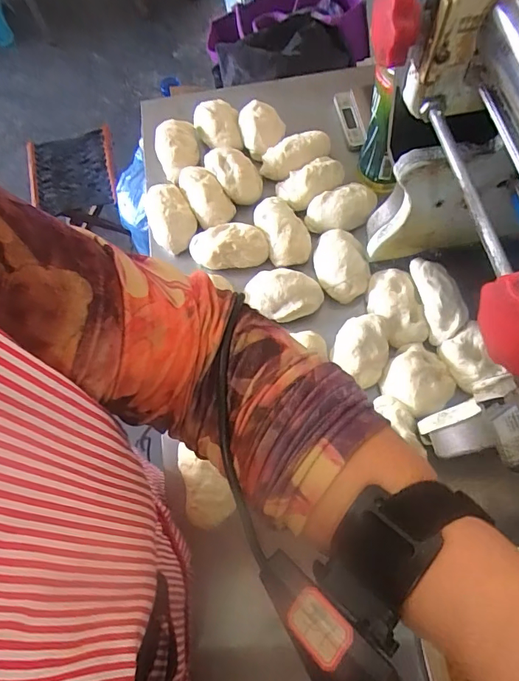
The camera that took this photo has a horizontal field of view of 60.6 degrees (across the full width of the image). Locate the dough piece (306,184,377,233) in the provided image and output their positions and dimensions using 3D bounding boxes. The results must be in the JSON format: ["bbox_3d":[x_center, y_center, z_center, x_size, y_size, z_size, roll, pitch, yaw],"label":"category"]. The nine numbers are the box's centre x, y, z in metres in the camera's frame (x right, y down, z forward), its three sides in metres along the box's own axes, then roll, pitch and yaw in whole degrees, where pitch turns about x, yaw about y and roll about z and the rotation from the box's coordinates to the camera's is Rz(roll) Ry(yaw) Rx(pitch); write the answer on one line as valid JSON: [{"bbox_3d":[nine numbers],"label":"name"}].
[{"bbox_3d":[0.109,-0.172,0.574,0.101,0.025,0.053,-26,69,-7],"label":"dough piece"}]

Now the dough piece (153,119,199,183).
[{"bbox_3d":[-0.115,-0.270,0.627,0.060,0.032,0.088,-14,68,-2],"label":"dough piece"}]

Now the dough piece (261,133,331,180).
[{"bbox_3d":[0.051,-0.255,0.609,0.094,0.027,0.049,-37,71,-11],"label":"dough piece"}]

